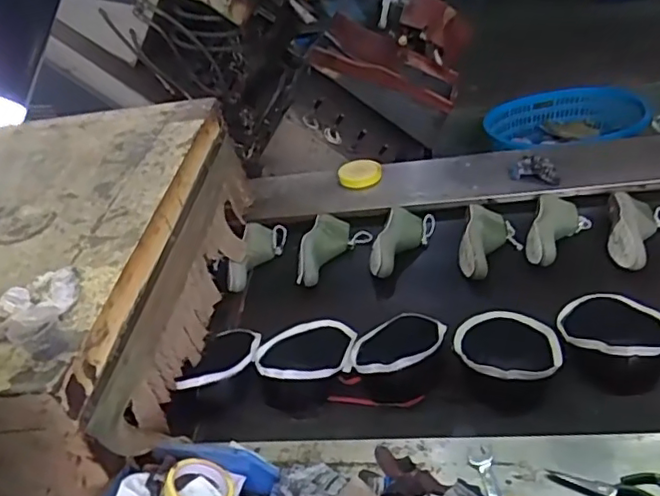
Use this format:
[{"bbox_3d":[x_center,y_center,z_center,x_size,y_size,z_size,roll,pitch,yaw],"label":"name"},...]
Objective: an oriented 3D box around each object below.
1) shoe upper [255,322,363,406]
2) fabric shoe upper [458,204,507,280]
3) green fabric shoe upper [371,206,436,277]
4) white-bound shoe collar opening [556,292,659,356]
[{"bbox_3d":[-0.046,0.193,1.146,0.179,0.062,0.200,-2,34,7],"label":"shoe upper"},{"bbox_3d":[0.336,-0.016,1.338,0.095,0.075,0.236,8,37,21],"label":"fabric shoe upper"},{"bbox_3d":[0.168,-0.020,1.383,0.112,0.062,0.248,9,37,22],"label":"green fabric shoe upper"},{"bbox_3d":[0.508,0.134,1.079,0.189,0.047,0.209,4,35,15],"label":"white-bound shoe collar opening"}]

